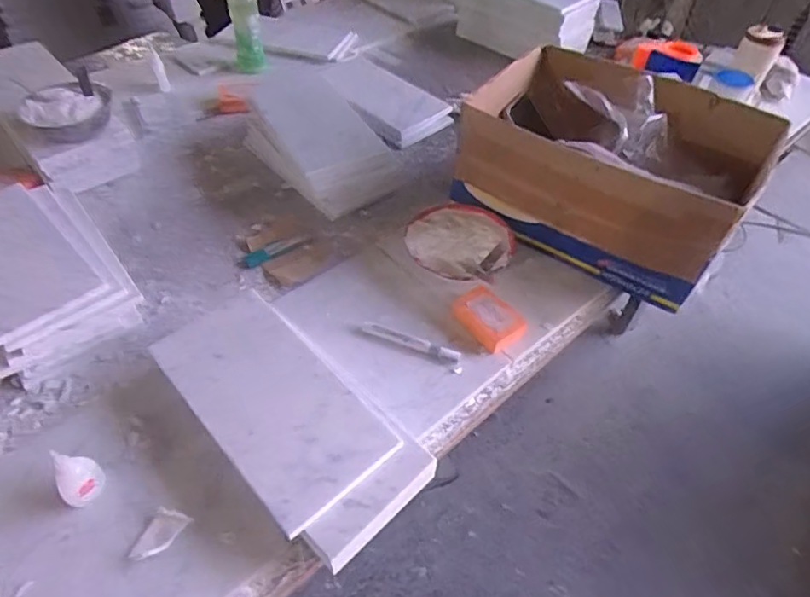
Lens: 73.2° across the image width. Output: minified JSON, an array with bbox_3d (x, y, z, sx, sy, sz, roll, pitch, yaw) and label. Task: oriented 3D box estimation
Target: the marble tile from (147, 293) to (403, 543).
[{"bbox_3d":[-0.159,0.111,0.643,0.150,0.021,0.303,-35,58,-26],"label":"marble tile"}]

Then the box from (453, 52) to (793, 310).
[{"bbox_3d":[0.324,-0.225,0.885,0.428,0.180,0.311,31,56,23],"label":"box"}]

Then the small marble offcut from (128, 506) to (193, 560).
[{"bbox_3d":[-0.262,0.252,0.580,0.039,0.011,0.057,20,53,16],"label":"small marble offcut"}]

